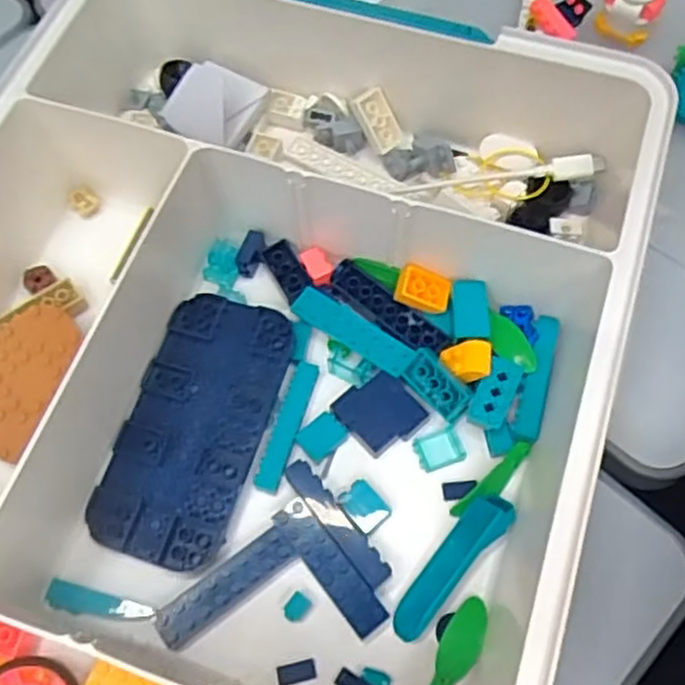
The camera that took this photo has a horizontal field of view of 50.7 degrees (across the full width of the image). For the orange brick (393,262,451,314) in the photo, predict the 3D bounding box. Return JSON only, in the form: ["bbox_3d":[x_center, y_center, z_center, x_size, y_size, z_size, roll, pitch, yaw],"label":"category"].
[{"bbox_3d":[0.039,-0.026,0.351,0.025,0.007,0.019,19,79,-6],"label":"orange brick"}]

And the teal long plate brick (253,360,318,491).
[{"bbox_3d":[-0.026,0.038,0.336,0.010,0.005,0.062,16,69,6],"label":"teal long plate brick"}]

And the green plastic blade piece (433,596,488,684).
[{"bbox_3d":[0.047,0.126,0.295,0.016,0.004,0.045,30,71,11],"label":"green plastic blade piece"}]

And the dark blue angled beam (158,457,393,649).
[{"bbox_3d":[-0.028,0.106,0.302,0.088,0.011,0.070,-38,73,-14],"label":"dark blue angled beam"}]

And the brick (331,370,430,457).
[{"bbox_3d":[0.018,0.032,0.335,0.033,0.007,0.033,-35,72,-14],"label":"brick"}]

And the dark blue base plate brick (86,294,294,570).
[{"bbox_3d":[-0.068,0.037,0.331,0.063,0.006,0.123,16,69,6],"label":"dark blue base plate brick"}]

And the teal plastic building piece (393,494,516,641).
[{"bbox_3d":[0.046,0.093,0.304,0.016,0.012,0.070,40,73,15],"label":"teal plastic building piece"}]

